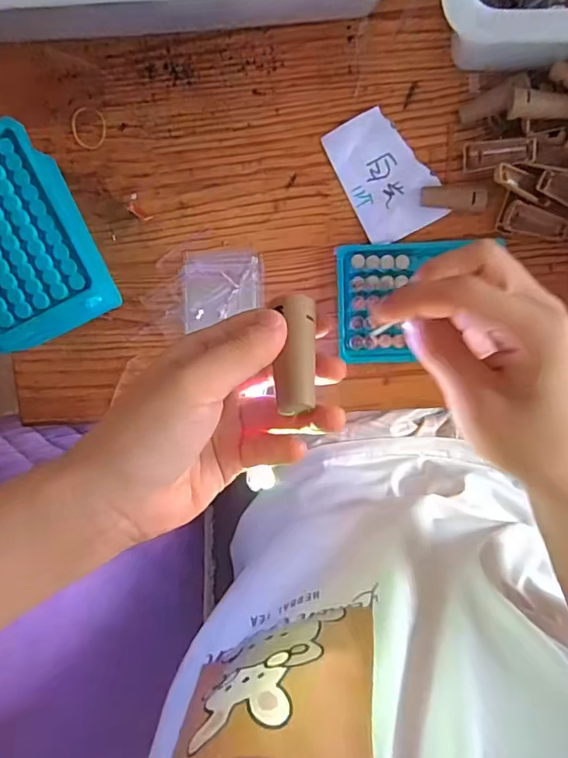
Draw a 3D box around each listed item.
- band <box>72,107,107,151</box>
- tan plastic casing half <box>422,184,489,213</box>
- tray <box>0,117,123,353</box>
[{"bbox_3d":[-0.162,-0.207,0.428,0.029,0.004,0.030,0,99,3],"label":"band"},{"bbox_3d":[0.134,-0.143,0.408,0.049,0.008,0.018,9,99,2],"label":"tan plastic casing half"},{"bbox_3d":[-0.200,-0.104,0.408,0.094,0.073,0.144,-21,97,6],"label":"tray"}]

